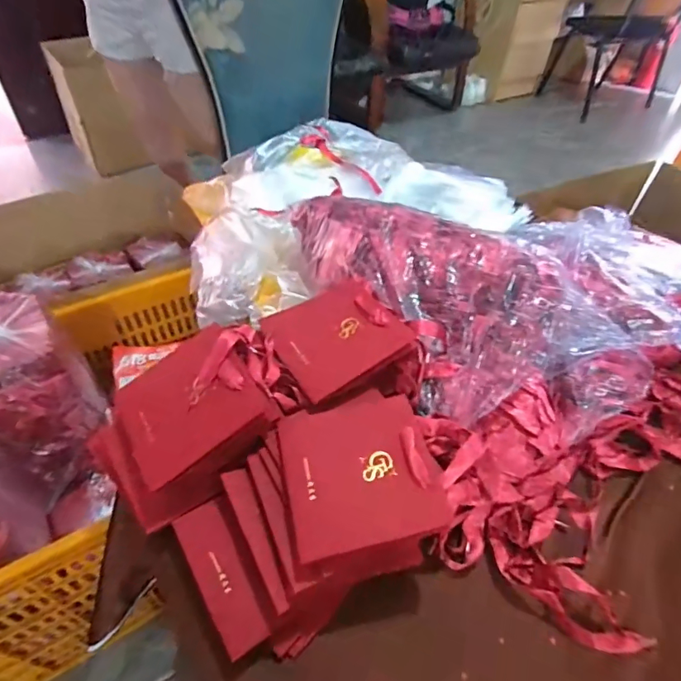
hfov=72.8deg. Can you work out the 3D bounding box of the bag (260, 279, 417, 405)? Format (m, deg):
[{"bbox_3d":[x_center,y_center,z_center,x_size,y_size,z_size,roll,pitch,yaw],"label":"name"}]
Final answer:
[{"bbox_3d":[-0.005,-0.014,0.542,0.145,0.035,0.147,-21,51,-22],"label":"bag"}]

